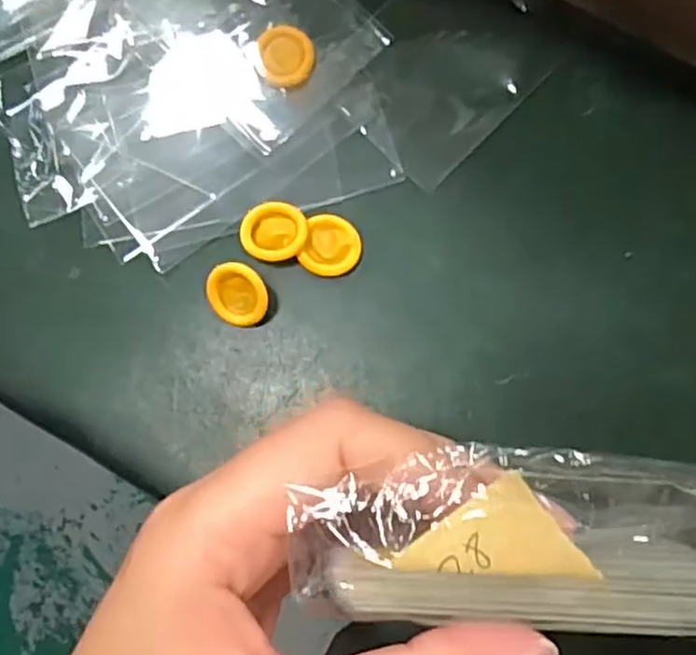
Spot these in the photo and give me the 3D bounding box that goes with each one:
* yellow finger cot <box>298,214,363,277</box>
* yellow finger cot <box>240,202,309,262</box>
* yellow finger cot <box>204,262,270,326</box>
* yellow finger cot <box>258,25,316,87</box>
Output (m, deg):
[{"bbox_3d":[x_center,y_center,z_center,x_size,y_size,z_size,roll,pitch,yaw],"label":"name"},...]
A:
[{"bbox_3d":[-0.005,-0.026,0.217,0.018,0.004,0.020,15,82,8],"label":"yellow finger cot"},{"bbox_3d":[-0.024,-0.030,0.218,0.021,0.005,0.019,24,83,9],"label":"yellow finger cot"},{"bbox_3d":[-0.035,-0.010,0.213,0.019,0.004,0.020,5,114,17],"label":"yellow finger cot"},{"bbox_3d":[-0.020,-0.091,0.229,0.018,0.005,0.019,-5,79,4],"label":"yellow finger cot"}]

